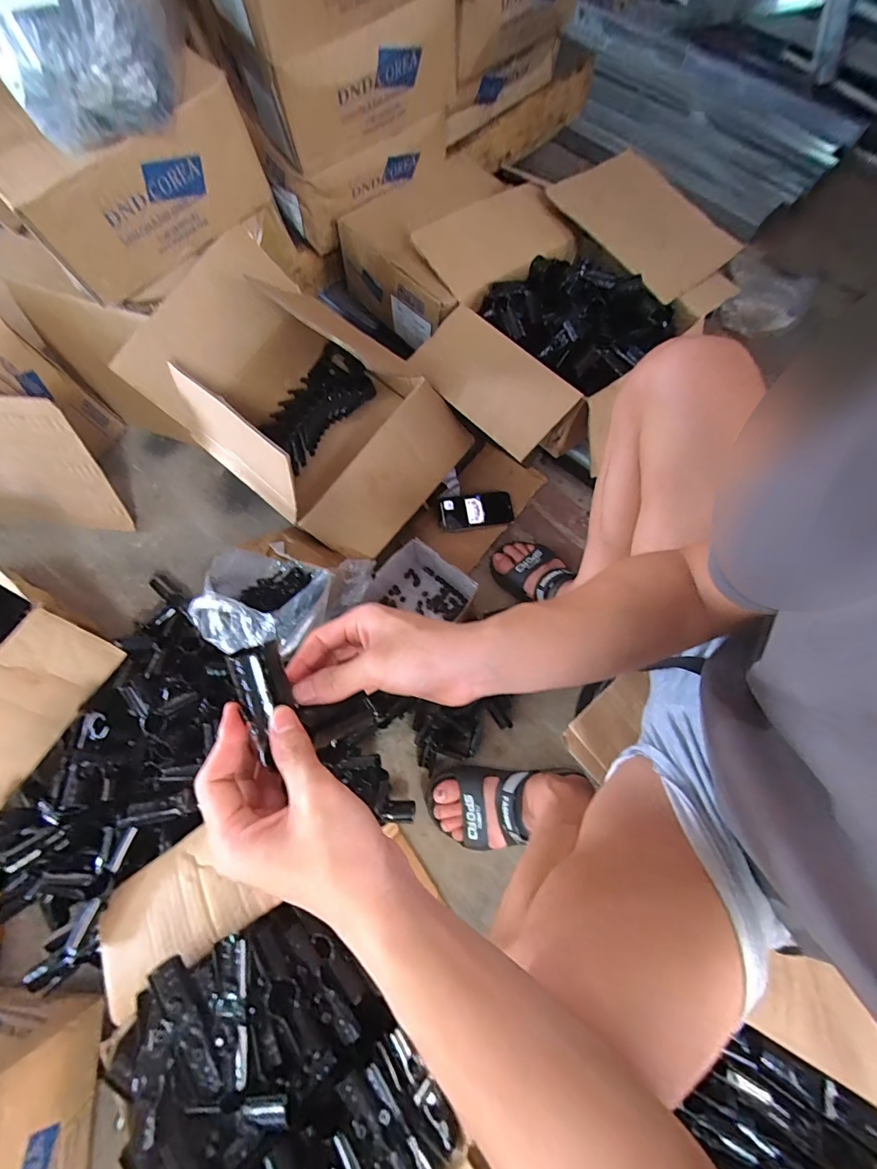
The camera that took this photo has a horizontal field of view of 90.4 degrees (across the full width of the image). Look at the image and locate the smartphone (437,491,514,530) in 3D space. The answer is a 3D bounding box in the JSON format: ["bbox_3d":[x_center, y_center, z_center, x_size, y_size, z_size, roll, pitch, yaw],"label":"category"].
[{"bbox_3d":[0.070,-0.145,0.833,0.141,0.015,0.071,-6,72,-2],"label":"smartphone"}]

